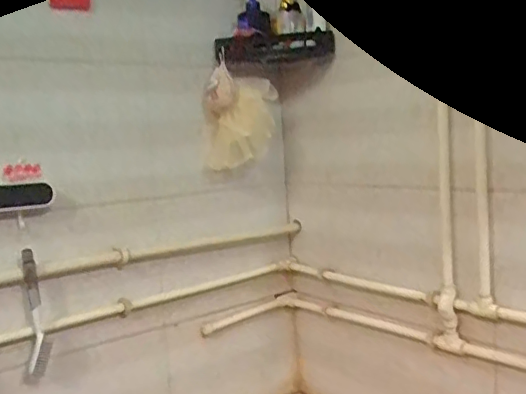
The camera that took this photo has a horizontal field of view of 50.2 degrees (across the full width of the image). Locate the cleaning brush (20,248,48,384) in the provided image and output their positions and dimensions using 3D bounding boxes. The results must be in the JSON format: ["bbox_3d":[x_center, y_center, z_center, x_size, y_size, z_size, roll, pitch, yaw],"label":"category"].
[{"bbox_3d":[-0.438,0.232,1.072,0.047,0.248,0.038,-6,7,-19],"label":"cleaning brush"}]

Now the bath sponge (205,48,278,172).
[{"bbox_3d":[-0.042,-0.184,1.303,0.171,0.219,0.138,-6,7,-12],"label":"bath sponge"}]

